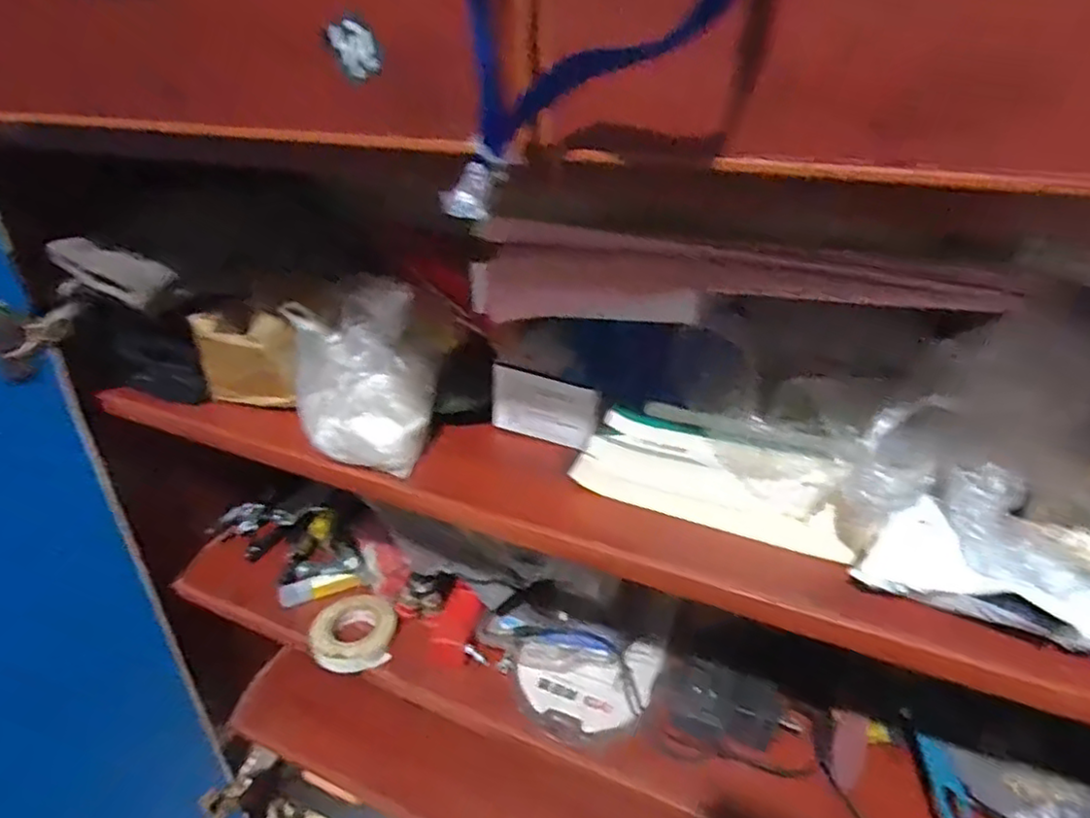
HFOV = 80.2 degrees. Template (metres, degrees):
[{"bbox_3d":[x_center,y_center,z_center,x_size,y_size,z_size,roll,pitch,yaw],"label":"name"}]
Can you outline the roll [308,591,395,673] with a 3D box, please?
[{"bbox_3d":[-0.189,0.222,0.639,0.079,0.033,0.073,0,28,0],"label":"roll"}]

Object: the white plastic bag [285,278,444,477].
[{"bbox_3d":[-0.139,-0.027,0.497,0.113,0.119,0.096,-5,29,-10],"label":"white plastic bag"}]

